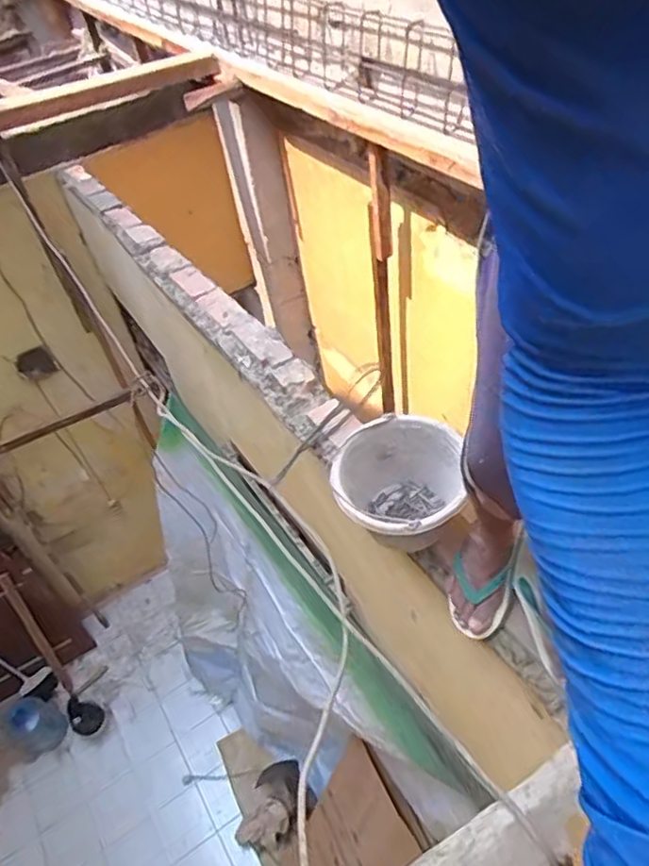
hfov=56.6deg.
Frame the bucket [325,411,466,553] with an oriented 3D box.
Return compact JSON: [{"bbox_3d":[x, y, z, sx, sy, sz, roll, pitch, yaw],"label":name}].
[{"bbox_3d":[0.142,0.125,1.153,0.239,0.192,0.259,-3,45,3],"label":"bucket"}]

